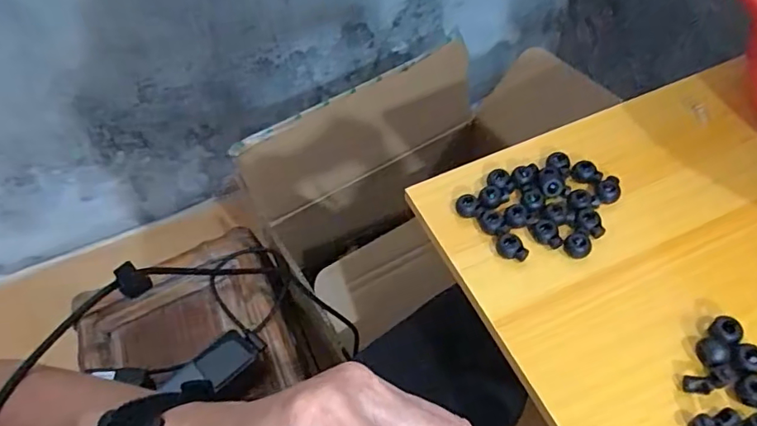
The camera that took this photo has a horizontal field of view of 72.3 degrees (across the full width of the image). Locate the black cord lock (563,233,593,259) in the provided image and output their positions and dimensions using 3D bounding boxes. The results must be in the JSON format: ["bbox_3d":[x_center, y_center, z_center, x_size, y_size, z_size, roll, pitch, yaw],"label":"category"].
[{"bbox_3d":[0.138,0.023,0.360,0.018,0.012,0.014,22,57,22],"label":"black cord lock"}]

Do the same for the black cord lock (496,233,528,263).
[{"bbox_3d":[0.093,0.024,0.361,0.022,0.012,0.017,13,54,16],"label":"black cord lock"}]

